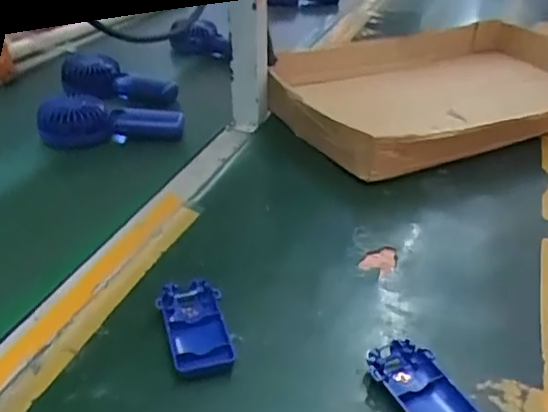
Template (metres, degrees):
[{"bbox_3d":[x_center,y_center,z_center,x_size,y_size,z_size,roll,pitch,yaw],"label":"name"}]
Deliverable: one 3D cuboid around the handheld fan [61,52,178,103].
[{"bbox_3d":[-0.234,-0.197,0.911,0.187,0.072,0.056,9,33,9],"label":"handheld fan"}]

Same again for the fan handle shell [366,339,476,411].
[{"bbox_3d":[0.105,0.132,0.410,0.047,0.014,0.093,-15,37,-25],"label":"fan handle shell"}]

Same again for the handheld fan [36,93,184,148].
[{"bbox_3d":[-0.213,-0.107,0.768,0.185,0.053,0.067,0,33,-4],"label":"handheld fan"}]

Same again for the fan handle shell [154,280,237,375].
[{"bbox_3d":[-0.062,0.094,0.460,0.046,0.013,0.091,-8,34,-16],"label":"fan handle shell"}]

